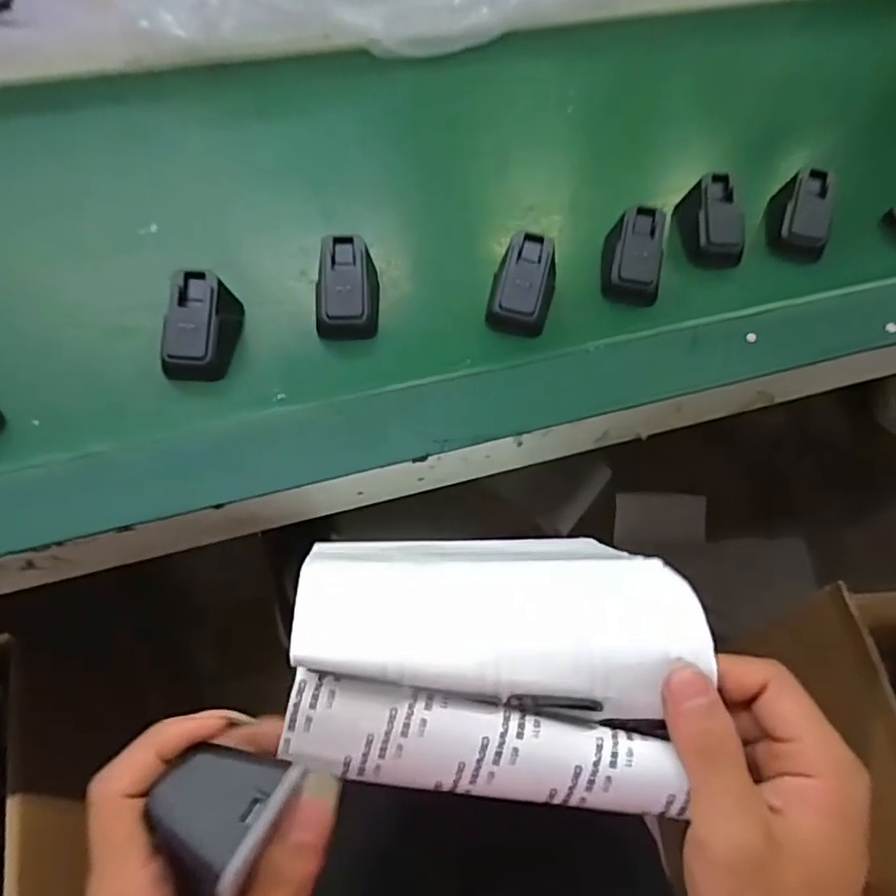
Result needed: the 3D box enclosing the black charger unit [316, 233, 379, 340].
[{"bbox_3d":[-0.070,-0.112,0.450,0.042,0.041,0.062,2,60,-2],"label":"black charger unit"}]

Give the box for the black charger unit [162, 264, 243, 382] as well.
[{"bbox_3d":[-0.163,-0.080,0.427,0.041,0.043,0.070,7,60,0],"label":"black charger unit"}]

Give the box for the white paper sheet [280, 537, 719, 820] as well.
[{"bbox_3d":[0.020,0.085,0.260,0.160,0.044,0.095,7,60,0],"label":"white paper sheet"}]

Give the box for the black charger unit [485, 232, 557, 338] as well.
[{"bbox_3d":[0.053,-0.117,0.459,0.045,0.031,0.066,15,61,5],"label":"black charger unit"}]

